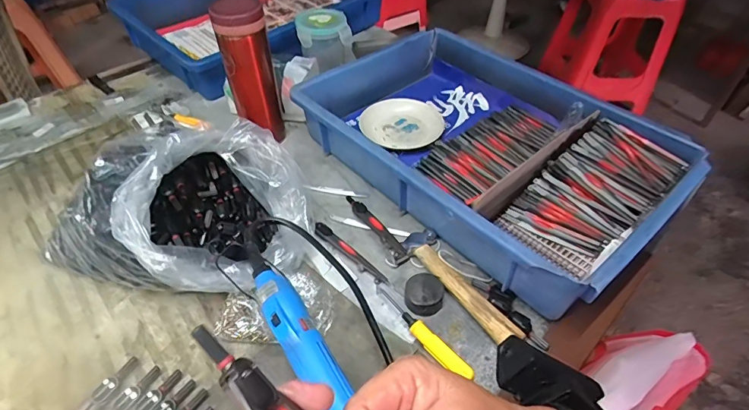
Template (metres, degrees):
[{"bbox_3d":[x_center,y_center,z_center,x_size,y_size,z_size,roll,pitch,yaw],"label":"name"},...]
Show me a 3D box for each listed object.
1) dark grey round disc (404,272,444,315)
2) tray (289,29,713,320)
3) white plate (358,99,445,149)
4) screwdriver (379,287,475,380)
[{"bbox_3d":[0.049,0.090,0.428,0.037,0.020,0.042,9,47,8],"label":"dark grey round disc"},{"bbox_3d":[0.132,-0.083,0.551,0.294,0.085,0.443,-32,54,-28],"label":"tray"},{"bbox_3d":[0.041,-0.120,0.632,0.119,0.020,0.119,16,48,14],"label":"white plate"},{"bbox_3d":[0.043,0.118,0.406,0.018,0.018,0.119,-29,53,-26],"label":"screwdriver"}]

